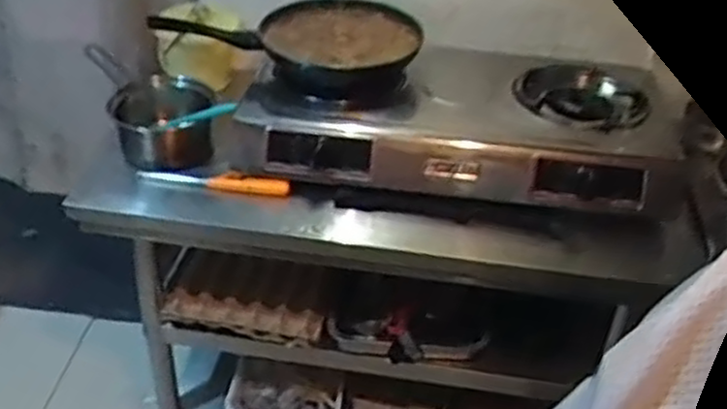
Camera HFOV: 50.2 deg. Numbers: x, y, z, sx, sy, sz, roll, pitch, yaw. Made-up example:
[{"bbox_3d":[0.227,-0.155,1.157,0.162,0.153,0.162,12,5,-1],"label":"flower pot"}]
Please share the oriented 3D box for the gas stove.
[{"bbox_3d":[0.158,-0.167,1.278,0.642,0.123,0.384,11,36,10],"label":"gas stove"}]

